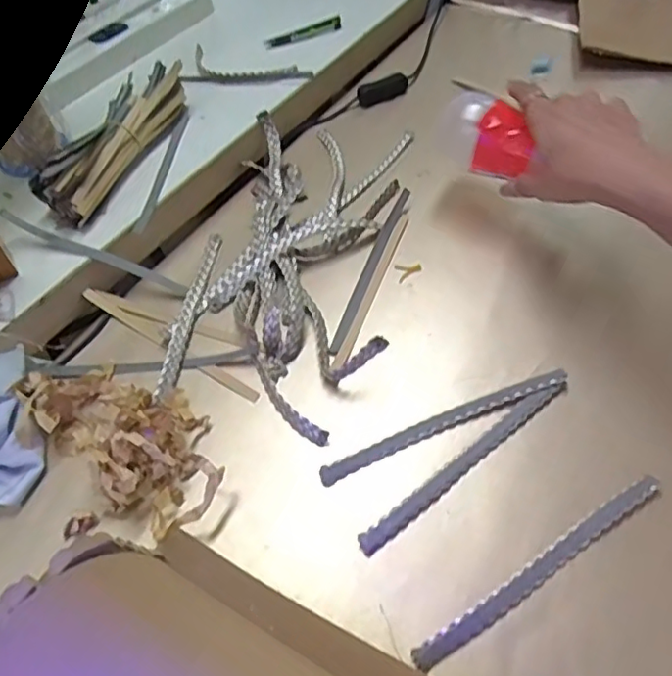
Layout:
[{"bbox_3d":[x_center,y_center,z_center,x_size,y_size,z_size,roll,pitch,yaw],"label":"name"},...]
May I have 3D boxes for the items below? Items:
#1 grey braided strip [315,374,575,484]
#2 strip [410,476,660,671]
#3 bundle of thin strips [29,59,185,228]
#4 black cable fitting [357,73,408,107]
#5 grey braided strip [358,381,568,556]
[{"bbox_3d":[0.077,0.060,0.419,0.190,0.012,0.013,-20,54,-11],"label":"grey braided strip"},{"bbox_3d":[0.126,0.138,0.356,0.189,0.008,0.011,-28,56,-17],"label":"strip"},{"bbox_3d":[-0.210,-0.192,0.567,0.064,0.052,0.207,9,54,10],"label":"bundle of thin strips"},{"bbox_3d":[0.053,-0.283,0.677,0.059,0.023,0.022,-16,54,-9],"label":"black cable fitting"},{"bbox_3d":[0.089,0.083,0.402,0.184,0.009,0.012,-33,58,-20],"label":"grey braided strip"}]

